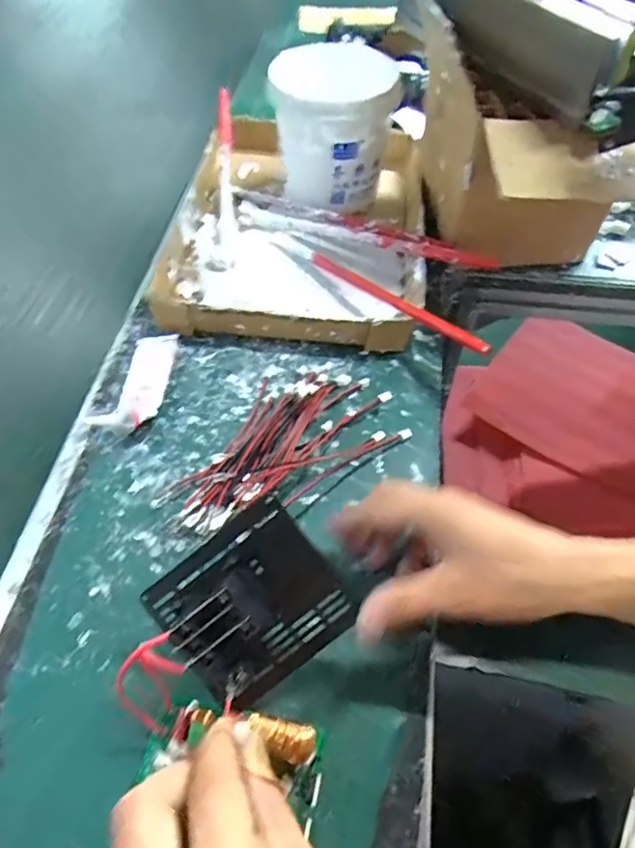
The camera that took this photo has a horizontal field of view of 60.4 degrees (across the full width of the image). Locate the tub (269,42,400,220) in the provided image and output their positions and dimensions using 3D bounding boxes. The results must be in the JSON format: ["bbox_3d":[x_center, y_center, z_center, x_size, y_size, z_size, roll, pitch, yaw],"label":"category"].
[{"bbox_3d":[0.016,-0.296,0.556,0.114,0.115,0.114,0,56,0],"label":"tub"}]

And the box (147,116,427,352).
[{"bbox_3d":[-0.013,-0.226,0.560,0.239,0.040,0.350,6,56,5],"label":"box"}]

